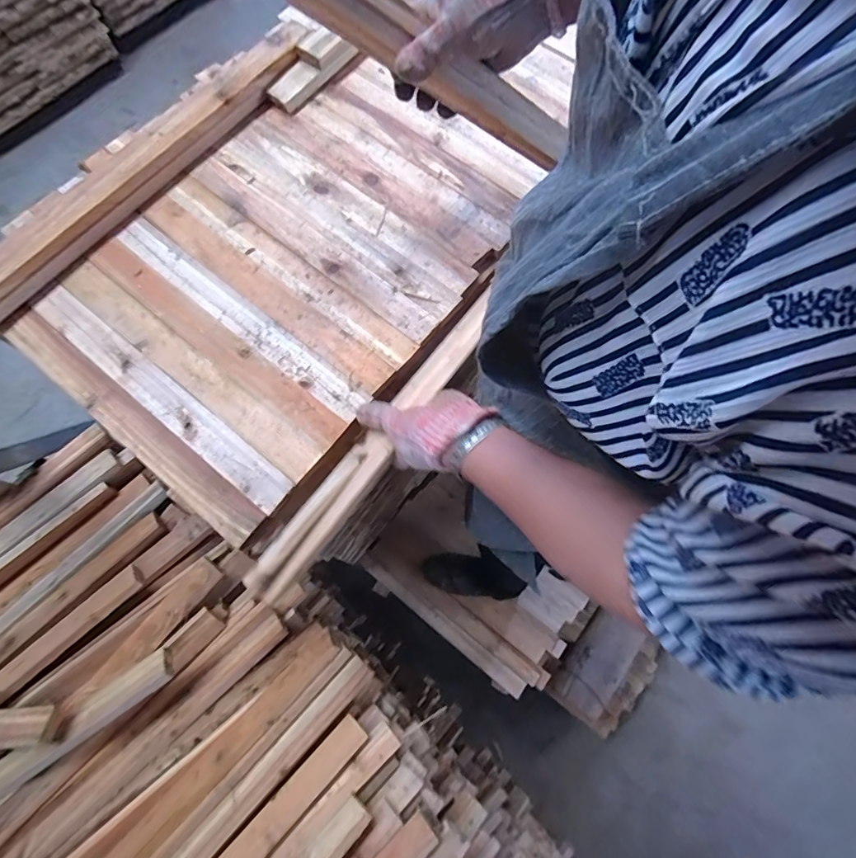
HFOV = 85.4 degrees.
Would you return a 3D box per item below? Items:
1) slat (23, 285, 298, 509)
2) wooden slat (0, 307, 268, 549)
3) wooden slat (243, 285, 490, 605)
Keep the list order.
[{"bbox_3d":[-0.298,-0.043,0.505,0.375,0.017,0.042,37,76,12],"label":"slat"},{"bbox_3d":[-0.322,-0.009,0.496,0.371,0.015,0.044,37,76,12],"label":"wooden slat"},{"bbox_3d":[-0.046,0.005,0.494,0.037,0.015,0.395,35,76,11],"label":"wooden slat"}]

